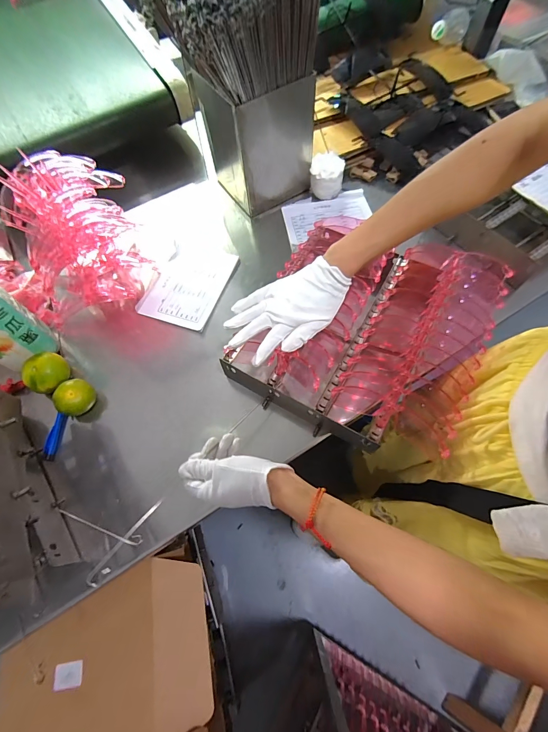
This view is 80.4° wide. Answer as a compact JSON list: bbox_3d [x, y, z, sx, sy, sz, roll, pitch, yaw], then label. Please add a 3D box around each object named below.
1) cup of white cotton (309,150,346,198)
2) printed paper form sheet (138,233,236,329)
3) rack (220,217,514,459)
[{"bbox_3d":[0.110,-0.392,0.671,0.065,0.062,0.070,-1,66,2],"label":"cup of white cotton"},{"bbox_3d":[-0.160,-0.161,0.611,0.141,0.011,0.188,16,67,9],"label":"printed paper form sheet"},{"bbox_3d":[0.134,-0.056,0.482,0.305,0.102,0.313,26,69,13],"label":"rack"}]

